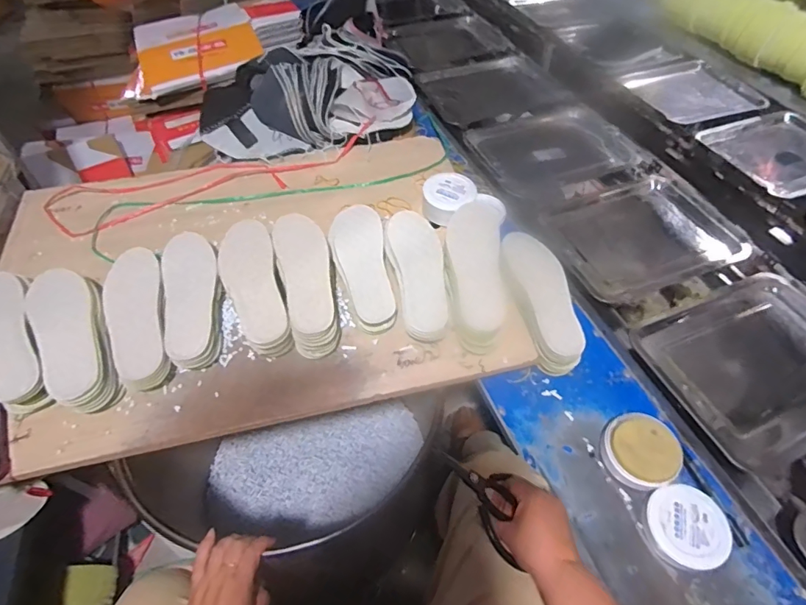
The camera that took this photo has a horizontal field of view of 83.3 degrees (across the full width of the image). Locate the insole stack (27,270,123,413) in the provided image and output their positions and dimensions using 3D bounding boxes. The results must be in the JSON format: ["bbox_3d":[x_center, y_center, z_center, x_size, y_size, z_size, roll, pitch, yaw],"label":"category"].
[{"bbox_3d":[-0.500,0.045,0.686,0.093,0.050,0.256,-25,70,-19],"label":"insole stack"}]

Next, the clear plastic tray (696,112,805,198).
[{"bbox_3d":[0.937,-0.368,1.123,0.366,0.031,0.293,-15,54,-13],"label":"clear plastic tray"}]

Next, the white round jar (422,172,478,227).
[{"bbox_3d":[0.089,-0.202,0.886,0.098,0.070,0.106,29,57,20],"label":"white round jar"}]

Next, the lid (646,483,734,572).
[{"bbox_3d":[0.382,0.299,0.607,0.100,0.023,0.097,1,52,-1],"label":"lid"}]

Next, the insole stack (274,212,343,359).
[{"bbox_3d":[-0.154,-0.031,0.752,0.088,0.091,0.248,-12,53,-10],"label":"insole stack"}]

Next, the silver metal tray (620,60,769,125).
[{"bbox_3d":[0.816,-0.598,1.279,0.356,0.032,0.294,-22,56,-17],"label":"silver metal tray"}]

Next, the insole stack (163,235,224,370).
[{"bbox_3d":[-0.337,-0.006,0.740,0.084,0.074,0.248,-14,54,-12],"label":"insole stack"}]

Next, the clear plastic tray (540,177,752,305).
[{"bbox_3d":[0.474,-0.143,0.923,0.332,0.034,0.275,-18,55,-15],"label":"clear plastic tray"}]

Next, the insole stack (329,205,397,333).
[{"bbox_3d":[-0.074,-0.071,0.787,0.090,0.042,0.262,-7,53,-6],"label":"insole stack"}]

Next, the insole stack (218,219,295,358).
[{"bbox_3d":[-0.243,-0.028,0.734,0.088,0.062,0.251,-14,54,-12],"label":"insole stack"}]

